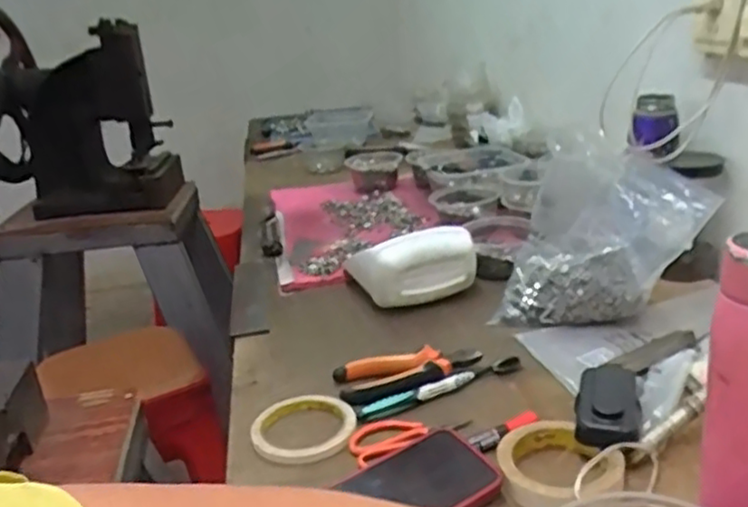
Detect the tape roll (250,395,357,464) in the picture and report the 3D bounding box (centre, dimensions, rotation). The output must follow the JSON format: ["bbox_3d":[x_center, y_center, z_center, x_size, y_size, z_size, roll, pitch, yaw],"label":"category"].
[{"bbox_3d":[-0.069,0.164,0.675,0.097,0.014,0.109,-11,21,-15],"label":"tape roll"}]

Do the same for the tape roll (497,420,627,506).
[{"bbox_3d":[0.146,0.176,0.575,0.093,0.028,0.097,-5,20,2],"label":"tape roll"}]

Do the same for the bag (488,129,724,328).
[{"bbox_3d":[0.260,-0.027,0.832,0.233,0.180,0.136,-2,21,10],"label":"bag"}]

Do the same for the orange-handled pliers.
[{"bbox_3d":[0.037,0.123,0.734,0.148,0.031,0.068,-10,21,-13],"label":"orange-handled pliers"}]

